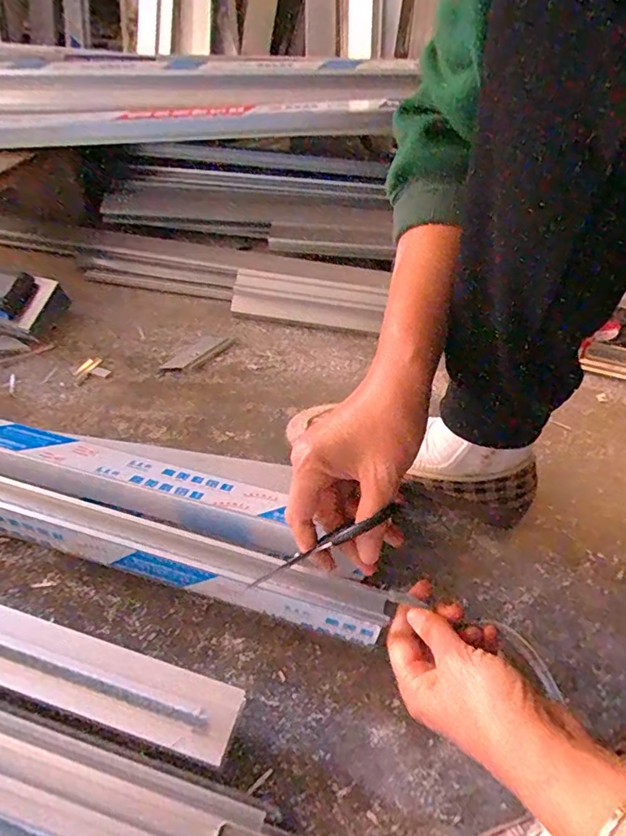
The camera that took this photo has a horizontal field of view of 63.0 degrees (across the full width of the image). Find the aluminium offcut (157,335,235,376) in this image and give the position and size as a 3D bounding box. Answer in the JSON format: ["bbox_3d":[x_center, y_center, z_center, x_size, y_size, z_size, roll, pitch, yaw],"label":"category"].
[{"bbox_3d":[-0.148,-0.080,0.654,0.034,0.006,0.107,33,52,22],"label":"aluminium offcut"}]

